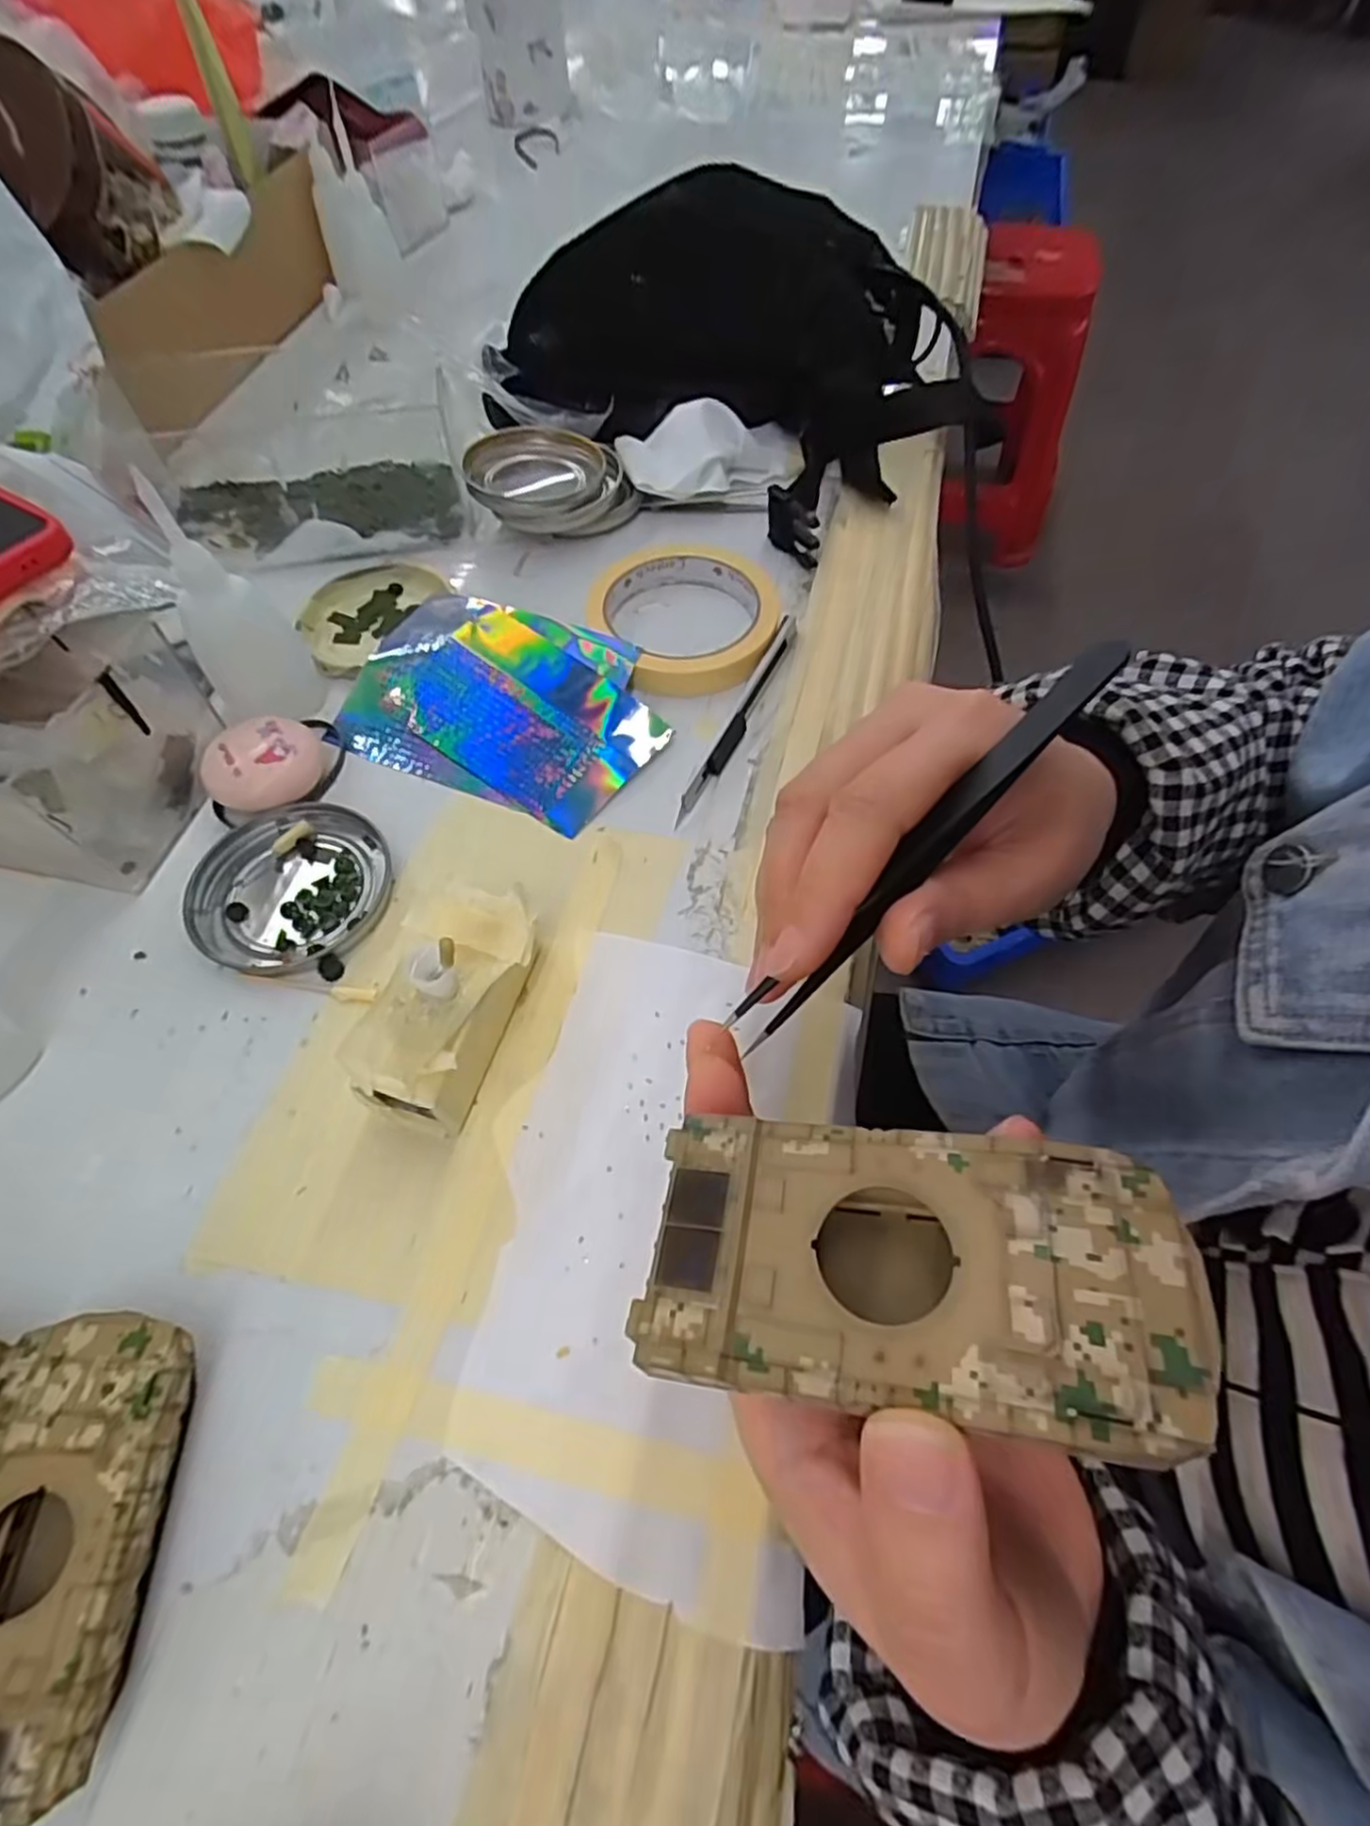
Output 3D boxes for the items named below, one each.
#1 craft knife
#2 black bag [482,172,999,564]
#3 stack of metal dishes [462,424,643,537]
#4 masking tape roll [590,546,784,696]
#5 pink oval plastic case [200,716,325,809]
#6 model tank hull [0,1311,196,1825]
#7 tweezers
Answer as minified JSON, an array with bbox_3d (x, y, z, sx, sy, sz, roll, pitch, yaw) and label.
[{"bbox_3d":[0.028,-0.095,0.351,0.009,0.012,0.135,22,62,13],"label":"craft knife"},{"bbox_3d":[0.031,-0.354,0.458,0.302,0.085,0.201,40,68,21],"label":"black bag"},{"bbox_3d":[-0.078,-0.251,0.432,0.092,0.028,0.080,-12,60,-7],"label":"stack of metal dishes"},{"bbox_3d":[0.001,-0.155,0.383,0.092,0.016,0.097,0,60,0],"label":"masking tape roll"},{"bbox_3d":[-0.185,-0.064,0.329,0.045,0.021,0.040,-9,60,-5],"label":"pink oval plastic case"},{"bbox_3d":[-0.163,0.162,0.196,0.052,0.025,0.095,-1,60,-1],"label":"model tank hull"},{"bbox_3d":[0.055,-0.015,0.180,0.011,0.005,0.124,44,99,22],"label":"tweezers"}]

